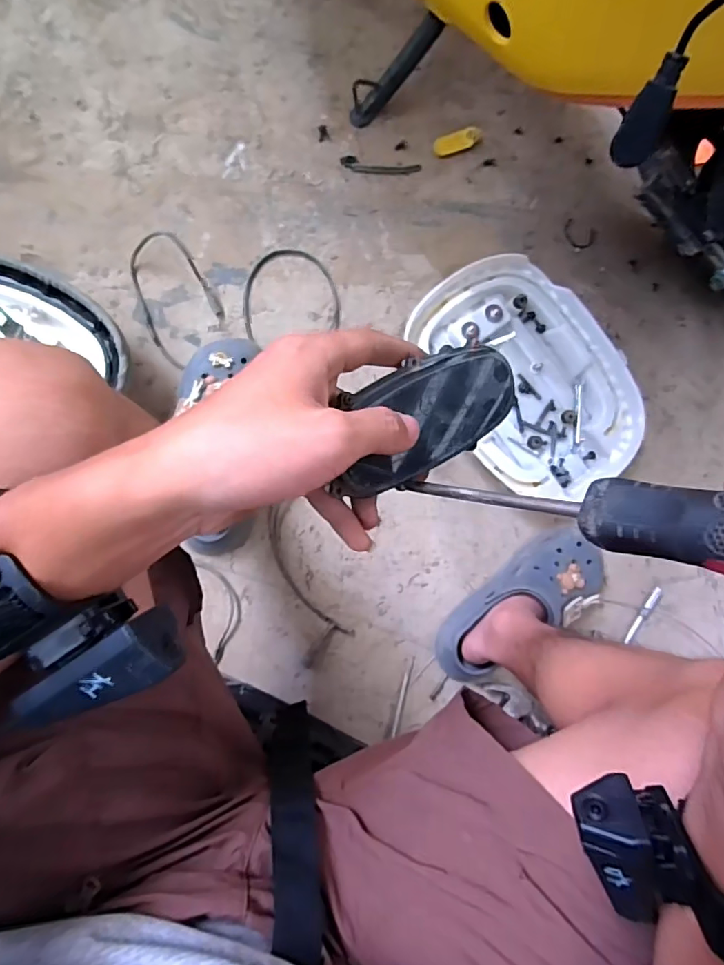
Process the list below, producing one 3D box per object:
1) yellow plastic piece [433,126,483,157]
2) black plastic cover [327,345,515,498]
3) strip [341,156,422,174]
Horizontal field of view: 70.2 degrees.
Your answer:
[{"bbox_3d":[0.143,-0.511,0.769,0.072,0.014,0.033,-24,89,-10],"label":"yellow plastic piece"},{"bbox_3d":[0.037,-0.036,0.267,0.110,0.011,0.053,-27,111,-24],"label":"black plastic cover"},{"bbox_3d":[0.029,-0.467,0.762,0.118,0.004,0.021,2,85,-9],"label":"strip"}]

